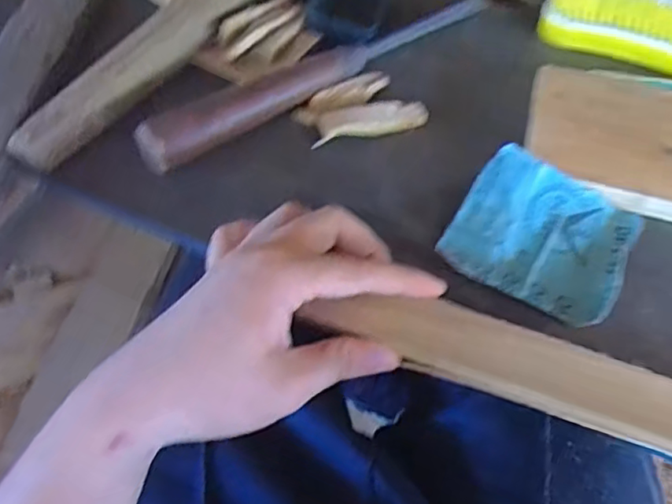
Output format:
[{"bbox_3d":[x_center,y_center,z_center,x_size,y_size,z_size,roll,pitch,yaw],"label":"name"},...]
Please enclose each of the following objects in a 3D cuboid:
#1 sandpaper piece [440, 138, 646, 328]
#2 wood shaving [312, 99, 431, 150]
[{"bbox_3d":[0.116,-0.012,0.324,0.093,0.023,0.086,25,57,17],"label":"sandpaper piece"},{"bbox_3d":[0.022,-0.087,0.383,0.077,0.006,0.027,-13,55,-10],"label":"wood shaving"}]

